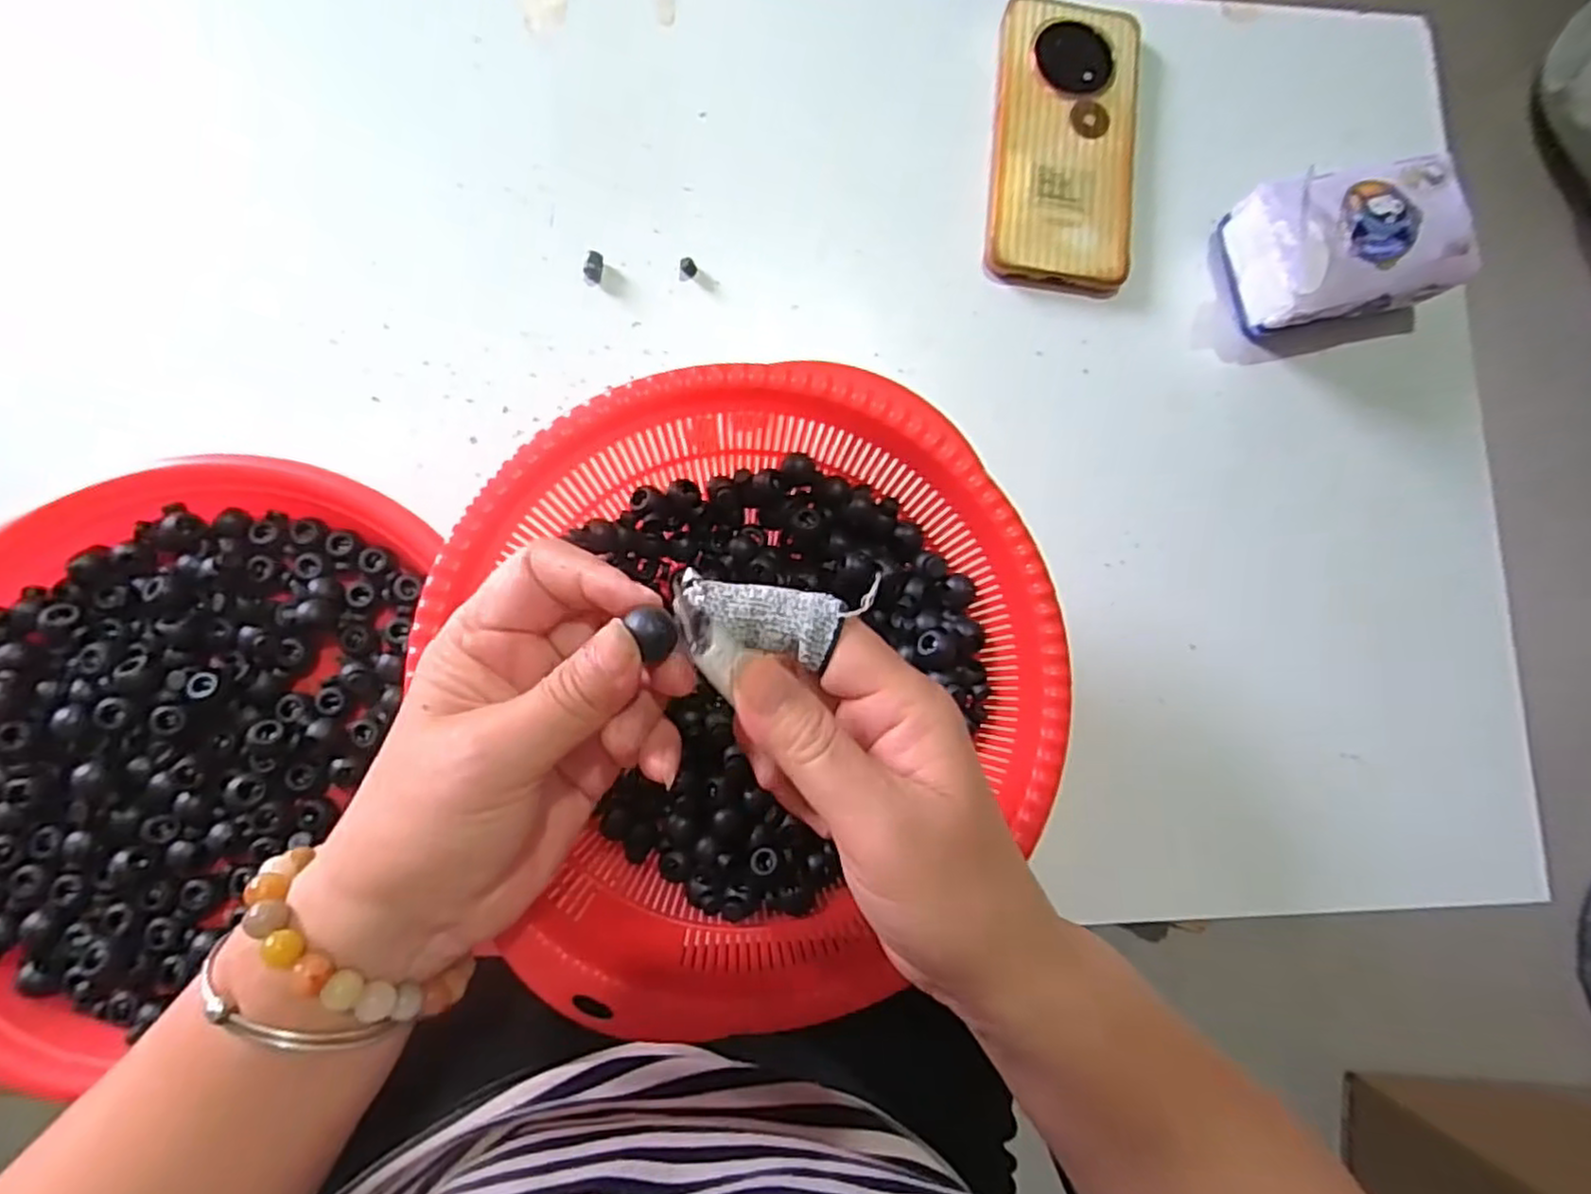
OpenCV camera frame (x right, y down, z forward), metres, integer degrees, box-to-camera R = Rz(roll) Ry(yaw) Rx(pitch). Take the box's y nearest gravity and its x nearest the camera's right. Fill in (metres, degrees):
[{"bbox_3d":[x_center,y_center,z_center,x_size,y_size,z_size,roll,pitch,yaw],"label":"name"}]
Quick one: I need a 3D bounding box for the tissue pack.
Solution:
[{"bbox_3d":[0.293,-0.186,0.387,0.104,0.045,0.069,-12,84,-8],"label":"tissue pack"}]

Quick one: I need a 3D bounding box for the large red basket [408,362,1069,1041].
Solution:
[{"bbox_3d":[-0.013,0.033,0.309,0.216,0.088,0.232,1,82,-6],"label":"large red basket"}]

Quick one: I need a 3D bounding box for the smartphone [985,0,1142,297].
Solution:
[{"bbox_3d":[0.146,-0.246,0.398,0.078,0.017,0.159,5,82,-6],"label":"smartphone"}]

